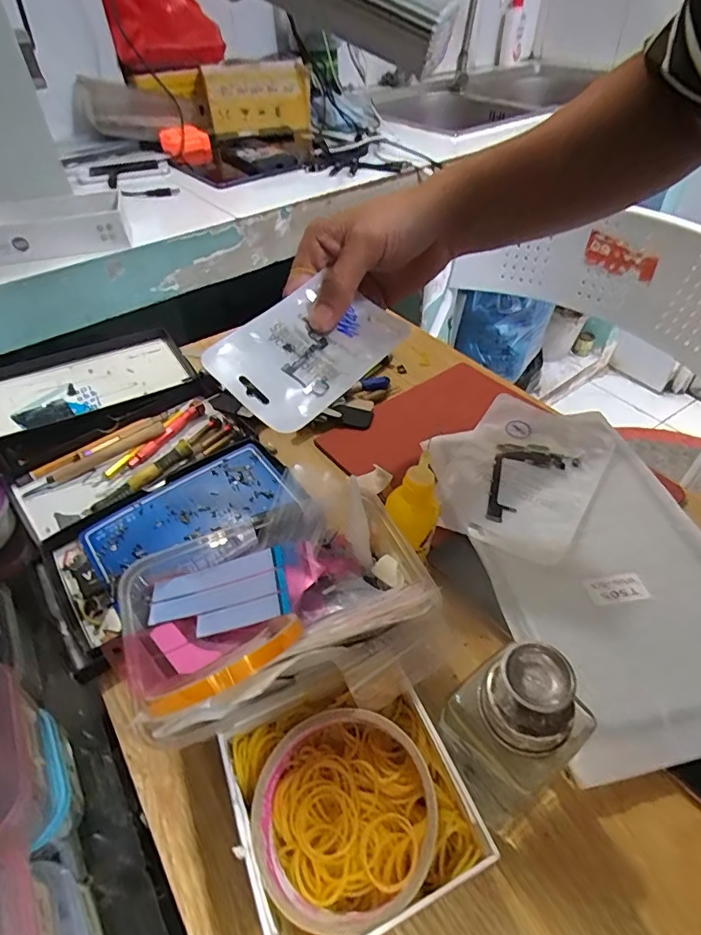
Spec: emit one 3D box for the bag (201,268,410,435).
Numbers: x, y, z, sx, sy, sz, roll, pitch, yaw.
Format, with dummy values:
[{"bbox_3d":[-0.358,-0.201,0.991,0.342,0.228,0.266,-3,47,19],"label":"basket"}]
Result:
[{"bbox_3d":[-0.026,-0.077,0.314,0.079,0.008,0.115,41,67,13],"label":"bag"}]

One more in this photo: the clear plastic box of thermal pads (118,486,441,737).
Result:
[{"bbox_3d":[-0.077,0.085,0.283,0.098,0.081,0.117,-22,50,-20],"label":"clear plastic box of thermal pads"}]

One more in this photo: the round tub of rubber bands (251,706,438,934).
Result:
[{"bbox_3d":[-0.002,0.167,0.239,0.086,0.048,0.082,-20,49,-19],"label":"round tub of rubber bands"}]

